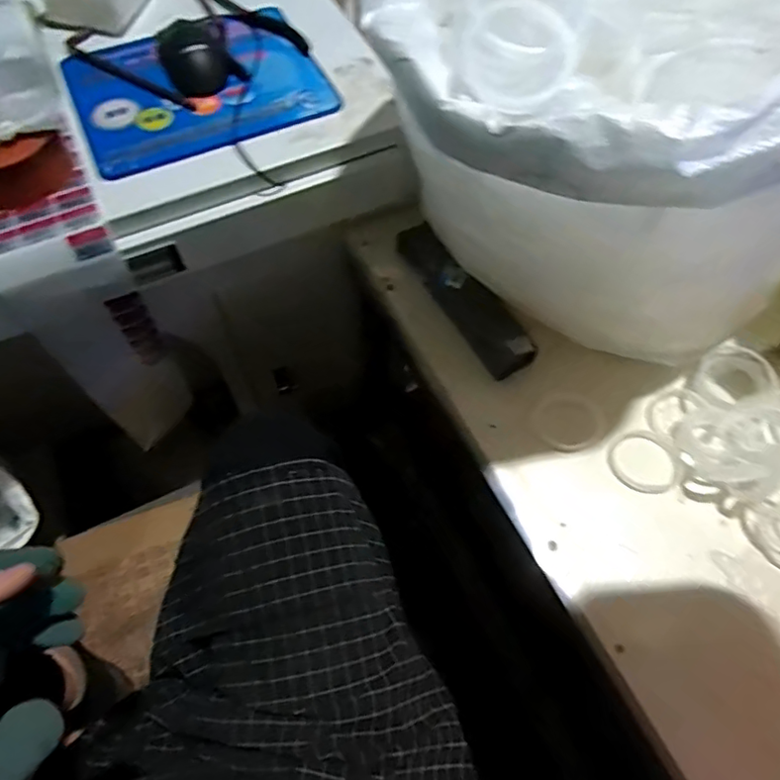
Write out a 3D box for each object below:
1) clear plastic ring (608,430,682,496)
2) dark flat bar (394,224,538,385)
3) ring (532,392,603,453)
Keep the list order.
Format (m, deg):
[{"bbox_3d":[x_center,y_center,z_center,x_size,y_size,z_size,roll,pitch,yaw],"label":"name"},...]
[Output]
[{"bbox_3d":[0.249,0.072,0.564,0.069,0.008,0.062,27,65,12],"label":"clear plastic ring"},{"bbox_3d":[0.078,-0.105,0.627,0.049,0.037,0.208,-30,67,-15],"label":"dark flat bar"},{"bbox_3d":[0.177,0.031,0.571,0.066,0.004,0.064,0,62,-1],"label":"ring"}]

